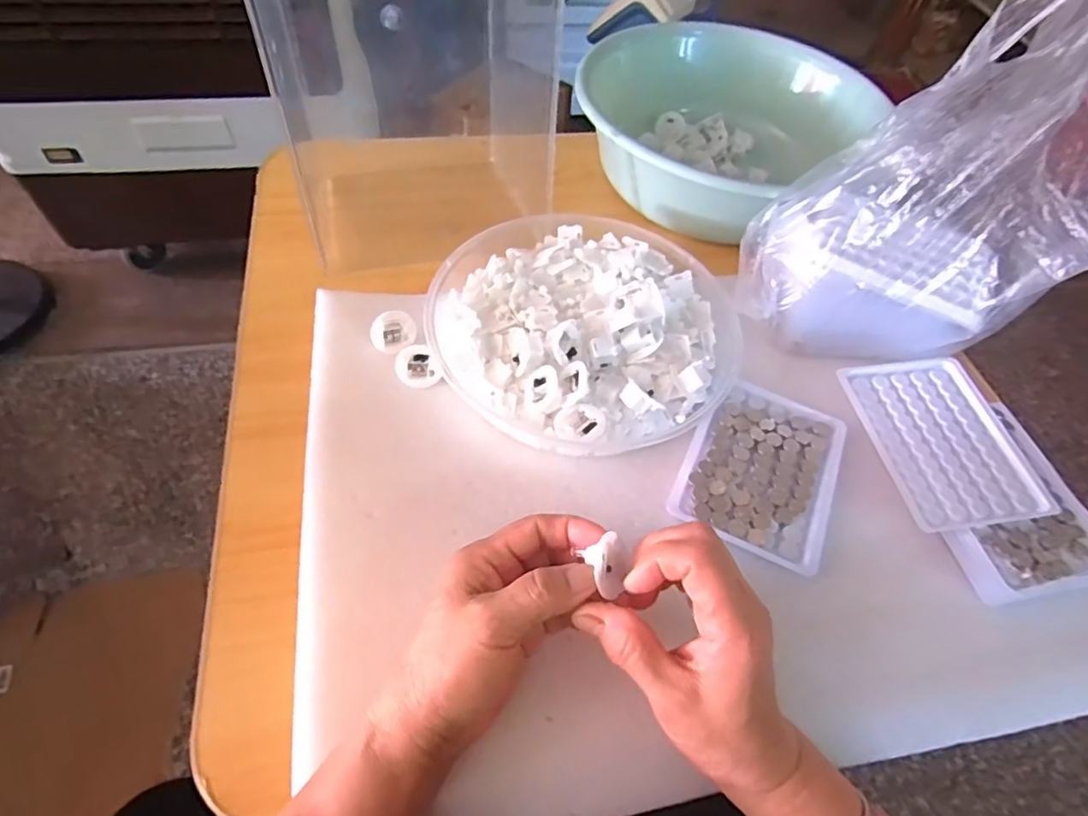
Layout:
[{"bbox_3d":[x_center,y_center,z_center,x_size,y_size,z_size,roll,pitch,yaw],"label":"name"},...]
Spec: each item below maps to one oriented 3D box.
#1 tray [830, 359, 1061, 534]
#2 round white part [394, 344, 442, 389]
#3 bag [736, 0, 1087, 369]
[{"bbox_3d":[0.275,0.022,0.408,0.102,0.017,0.126,-4,56,-8],"label":"tray"},{"bbox_3d":[-0.090,-0.029,0.418,0.029,0.007,0.030,-1,100,-4],"label":"round white part"},{"bbox_3d":[0.251,-0.143,0.386,0.173,0.241,0.119,25,57,12],"label":"bag"}]

